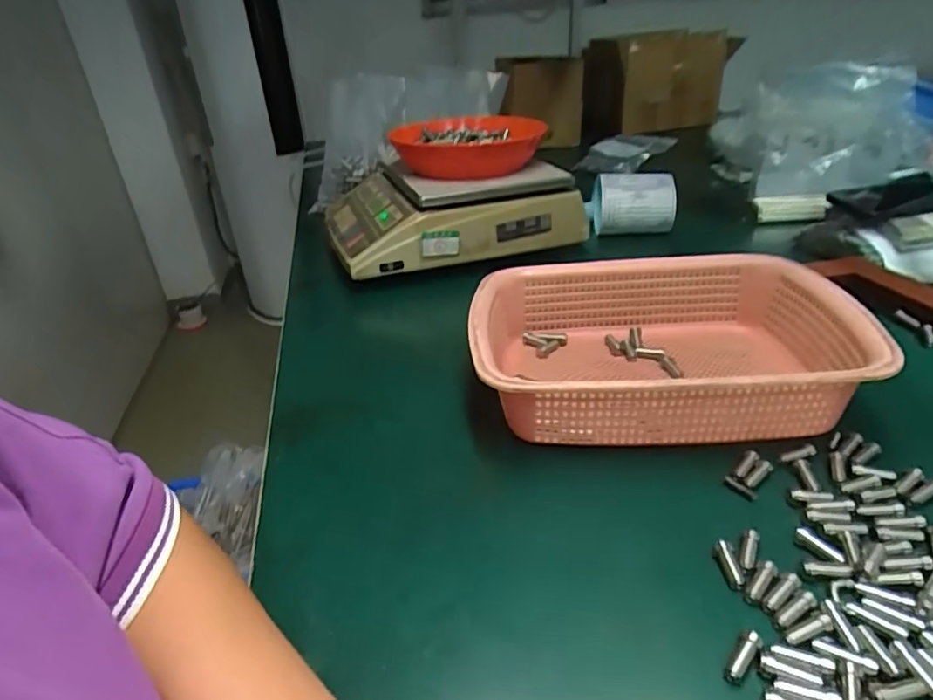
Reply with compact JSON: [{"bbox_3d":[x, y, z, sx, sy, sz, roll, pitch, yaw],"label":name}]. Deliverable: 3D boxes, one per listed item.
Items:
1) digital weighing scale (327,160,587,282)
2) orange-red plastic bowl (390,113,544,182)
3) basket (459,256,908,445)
[{"bbox_3d":[-0.043,-0.209,0.837,0.316,0.100,0.286,-14,31,-16],"label":"digital weighing scale"},{"bbox_3d":[0.003,-0.285,0.799,0.202,0.056,0.211,-3,28,3],"label":"orange-red plastic bowl"},{"bbox_3d":[0.160,-0.001,0.477,0.298,0.075,0.212,1,29,10],"label":"basket"}]

